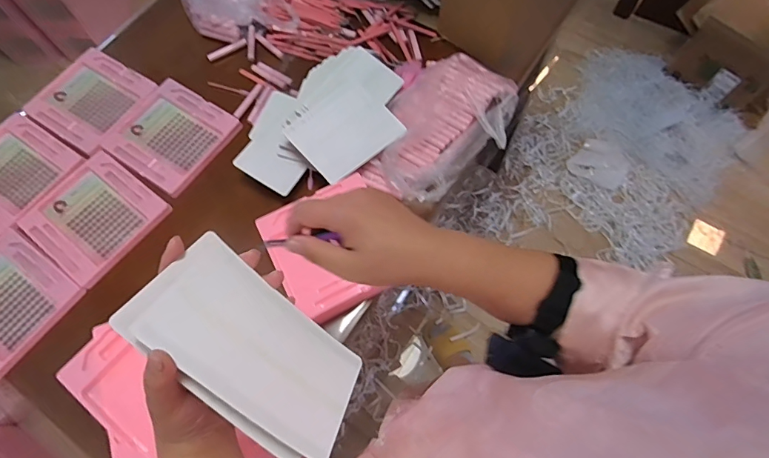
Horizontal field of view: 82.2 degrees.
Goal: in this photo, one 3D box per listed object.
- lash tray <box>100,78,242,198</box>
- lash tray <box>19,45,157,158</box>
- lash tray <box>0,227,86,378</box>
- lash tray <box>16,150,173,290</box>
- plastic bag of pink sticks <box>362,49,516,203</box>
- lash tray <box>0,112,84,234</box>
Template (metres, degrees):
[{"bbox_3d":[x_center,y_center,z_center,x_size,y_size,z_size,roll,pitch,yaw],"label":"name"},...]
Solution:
[{"bbox_3d":[-0.402,-0.180,0.835,0.209,0.015,0.190,32,73,14],"label":"lash tray"},{"bbox_3d":[-0.588,-0.261,0.881,0.206,0.013,0.190,31,72,13],"label":"lash tray"},{"bbox_3d":[-0.624,0.115,0.717,0.196,0.016,0.186,33,73,14],"label":"lash tray"},{"bbox_3d":[-0.511,-0.026,0.778,0.197,0.019,0.189,37,74,15],"label":"lash tray"},{"bbox_3d":[0.097,-0.177,0.789,0.204,0.062,0.296,36,74,15],"label":"plastic bag of pink sticks"},{"bbox_3d":[-0.696,-0.111,0.825,0.198,0.029,0.188,32,73,13],"label":"lash tray"}]

